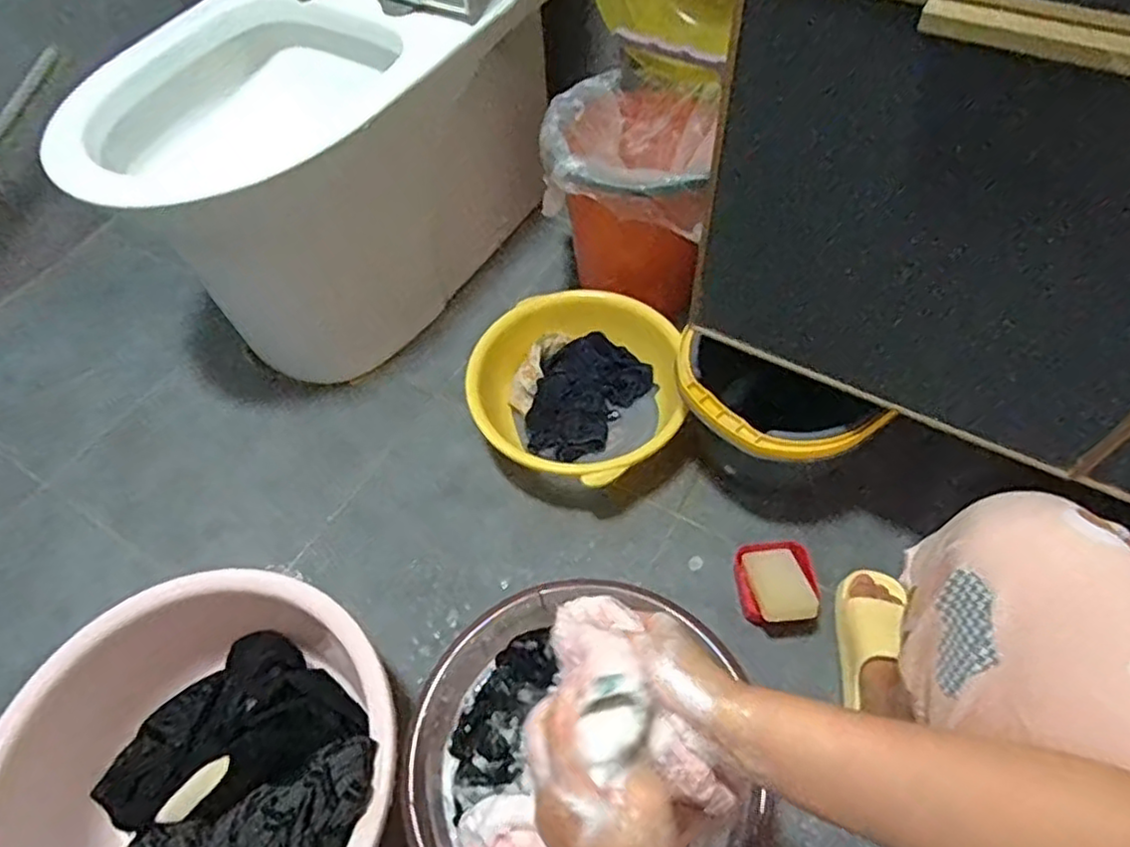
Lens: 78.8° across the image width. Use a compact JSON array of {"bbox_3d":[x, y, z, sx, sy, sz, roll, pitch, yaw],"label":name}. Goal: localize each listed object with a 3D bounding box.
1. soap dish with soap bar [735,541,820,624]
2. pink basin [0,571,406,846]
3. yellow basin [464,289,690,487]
[{"bbox_3d":[0.261,0.196,0.848,0.091,0.056,0.106,-1,56,4],"label":"soap dish with soap bar"},{"bbox_3d":[-0.336,0.378,0.705,0.346,0.196,0.389,12,58,12],"label":"pink basin"},{"bbox_3d":[0.020,-0.037,0.985,0.283,0.140,0.278,-2,56,3],"label":"yellow basin"}]

